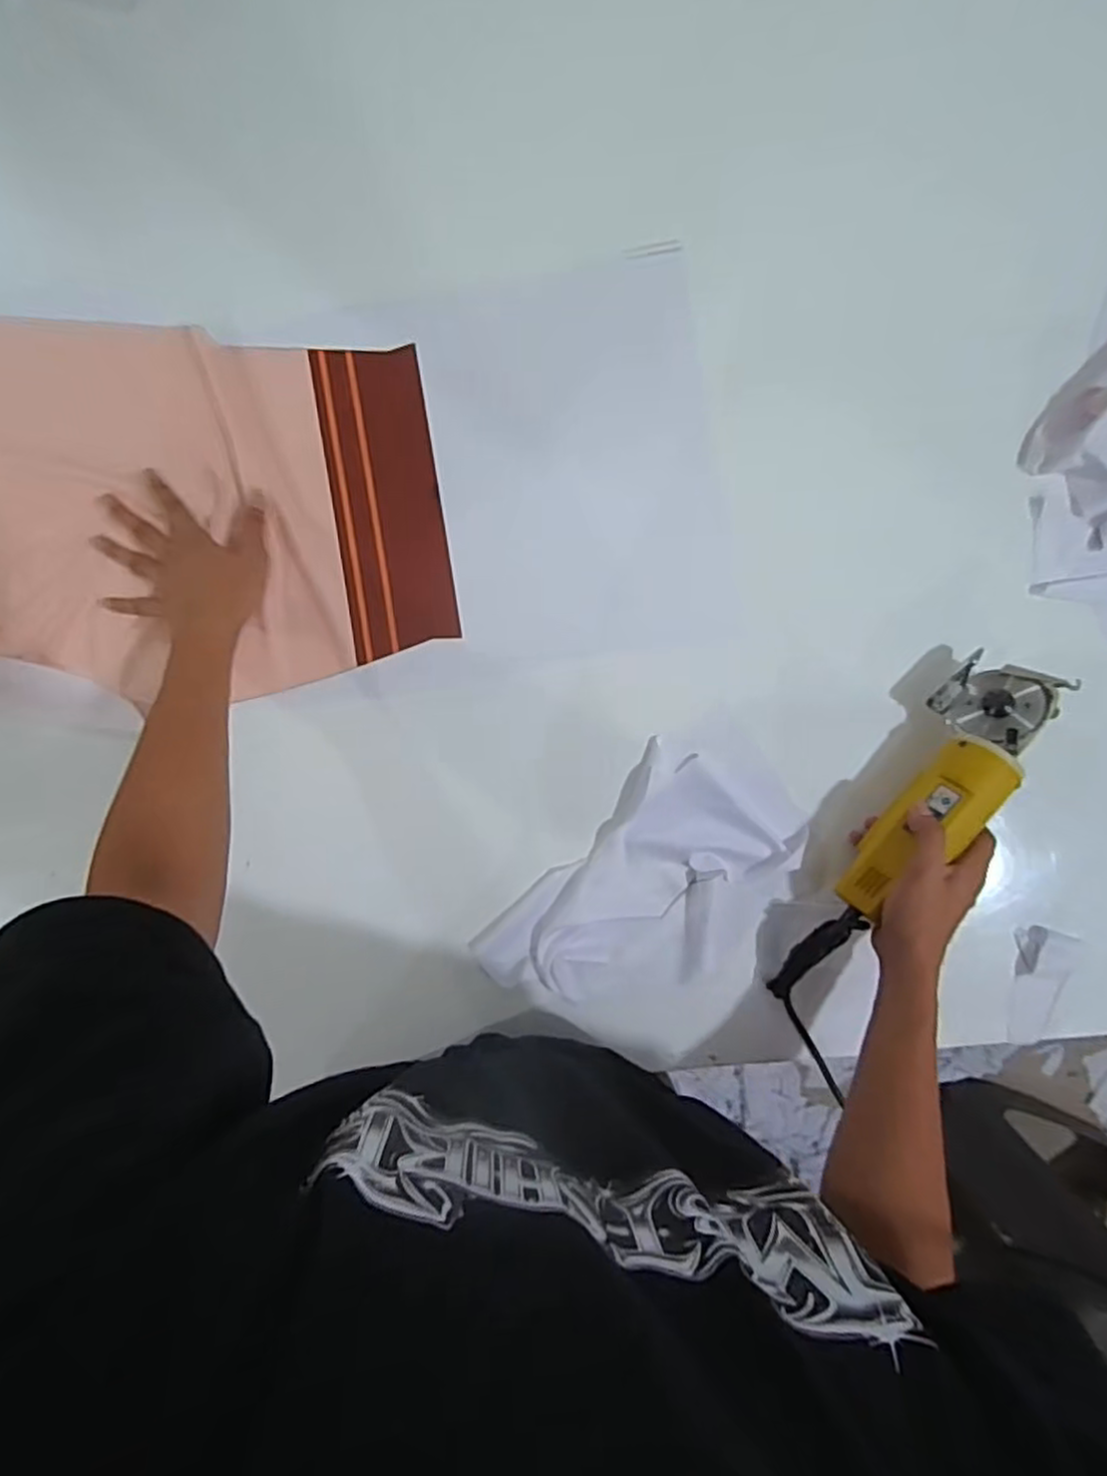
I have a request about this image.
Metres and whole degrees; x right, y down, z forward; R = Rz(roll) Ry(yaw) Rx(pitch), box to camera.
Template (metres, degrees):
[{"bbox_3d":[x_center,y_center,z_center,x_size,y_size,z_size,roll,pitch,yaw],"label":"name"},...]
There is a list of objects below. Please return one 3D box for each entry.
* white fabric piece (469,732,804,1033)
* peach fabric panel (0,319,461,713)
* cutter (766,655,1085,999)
[{"bbox_3d":[0.101,0.150,0.630,0.201,0.034,0.284,40,90,2],"label":"white fabric piece"},{"bbox_3d":[-0.351,-0.207,0.626,0.509,0.027,0.310,1,90,-1],"label":"peach fabric panel"},{"bbox_3d":[0.297,0.083,0.578,0.085,0.060,0.337,37,94,-1],"label":"cutter"}]

